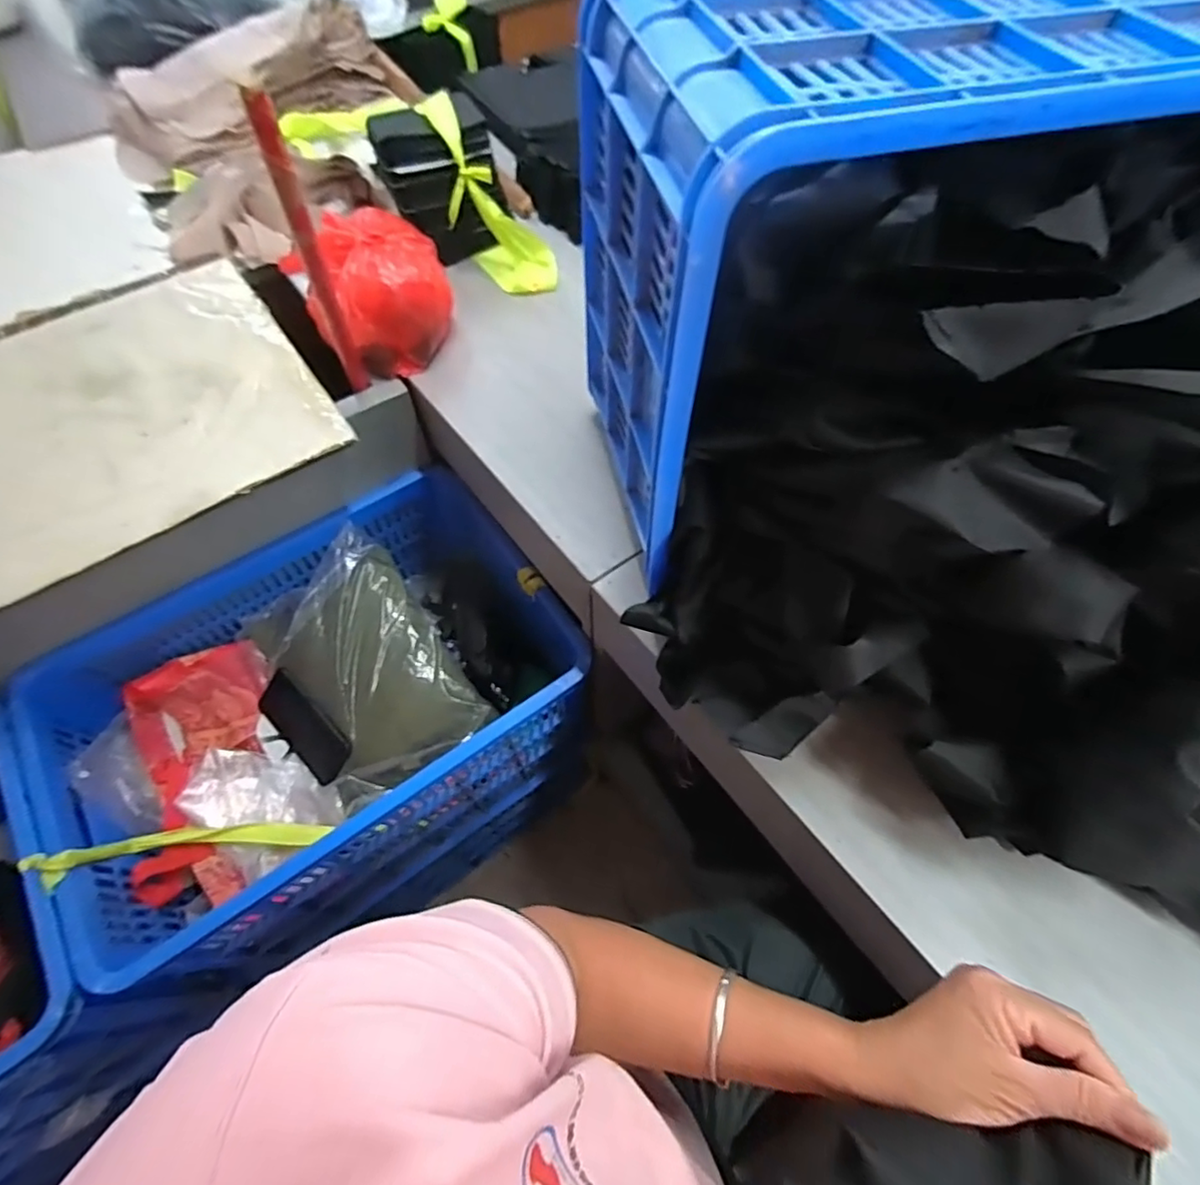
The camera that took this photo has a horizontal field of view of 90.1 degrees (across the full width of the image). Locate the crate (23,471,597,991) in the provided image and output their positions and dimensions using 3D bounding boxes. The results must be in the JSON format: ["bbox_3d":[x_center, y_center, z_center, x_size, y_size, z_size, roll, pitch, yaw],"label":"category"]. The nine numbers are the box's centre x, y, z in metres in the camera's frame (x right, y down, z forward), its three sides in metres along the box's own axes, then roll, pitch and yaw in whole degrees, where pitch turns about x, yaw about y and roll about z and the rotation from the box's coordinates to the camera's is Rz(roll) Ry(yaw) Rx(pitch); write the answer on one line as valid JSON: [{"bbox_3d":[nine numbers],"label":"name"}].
[{"bbox_3d":[-0.363,0.204,0.919,0.608,0.432,0.420,-33,65,-17],"label":"crate"}]

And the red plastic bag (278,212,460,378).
[{"bbox_3d":[-0.281,-0.400,0.790,0.164,0.113,0.196,-4,60,-2],"label":"red plastic bag"}]

